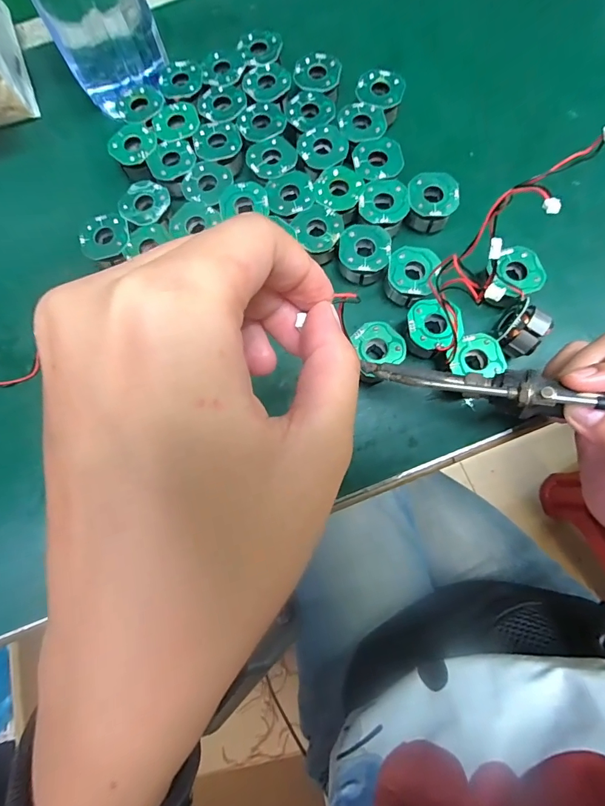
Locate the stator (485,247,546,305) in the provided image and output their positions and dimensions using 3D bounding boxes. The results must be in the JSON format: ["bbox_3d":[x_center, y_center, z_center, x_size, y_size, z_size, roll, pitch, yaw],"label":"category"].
[{"bbox_3d":[0.126,-0.075,0.237,0.025,0.024,0.029,-36,79,-6],"label":"stator"}]

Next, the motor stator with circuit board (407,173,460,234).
[{"bbox_3d":[0.080,-0.125,0.248,0.029,0.021,0.029,0,78,2],"label":"motor stator with circuit board"}]

